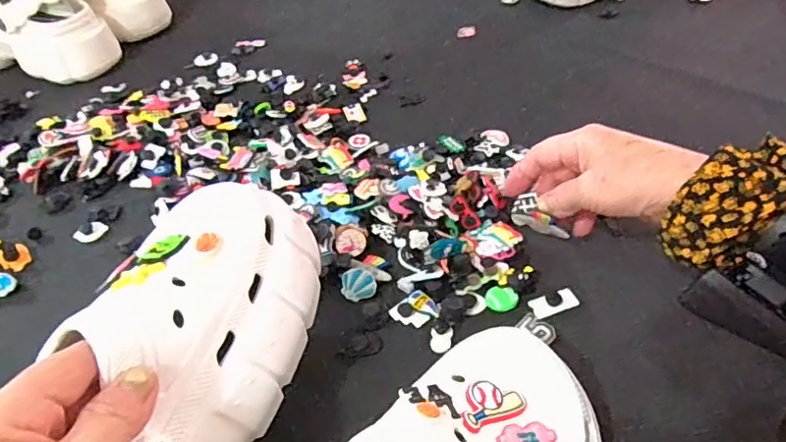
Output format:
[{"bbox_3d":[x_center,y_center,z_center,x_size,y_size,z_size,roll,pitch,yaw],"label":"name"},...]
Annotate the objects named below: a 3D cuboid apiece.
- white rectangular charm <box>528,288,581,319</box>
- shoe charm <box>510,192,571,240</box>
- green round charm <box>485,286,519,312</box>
[{"bbox_3d":[0.118,0.060,0.400,0.034,0.006,0.015,-12,46,-7],"label":"white rectangular charm"},{"bbox_3d":[0.113,-0.002,0.419,0.047,0.024,0.013,35,57,26],"label":"shoe charm"},{"bbox_3d":[0.080,0.056,0.402,0.023,0.006,0.020,11,47,15],"label":"green round charm"}]

